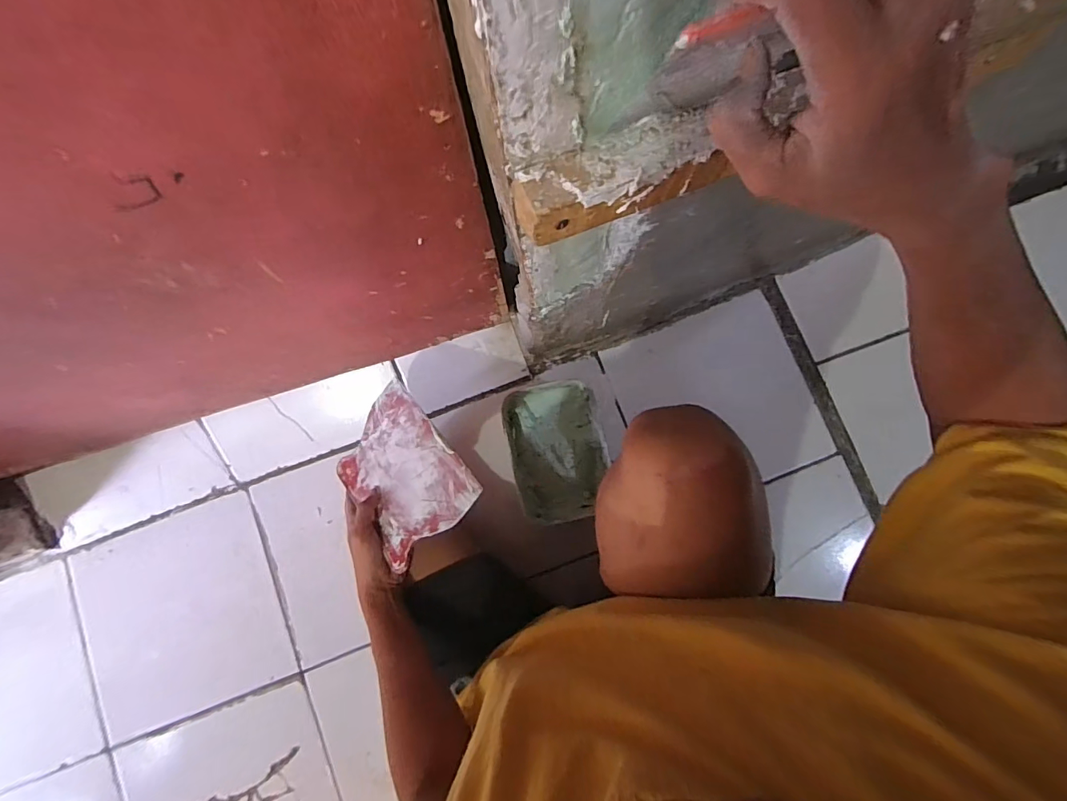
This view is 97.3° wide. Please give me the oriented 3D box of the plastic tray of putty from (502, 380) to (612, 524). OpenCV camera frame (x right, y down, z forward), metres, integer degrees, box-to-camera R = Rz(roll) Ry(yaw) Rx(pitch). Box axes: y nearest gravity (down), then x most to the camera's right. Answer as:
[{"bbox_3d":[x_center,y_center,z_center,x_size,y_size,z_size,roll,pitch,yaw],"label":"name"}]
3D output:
[{"bbox_3d":[0.038,0.076,0.709,0.138,0.077,0.195,-13,83,-1],"label":"plastic tray of putty"}]

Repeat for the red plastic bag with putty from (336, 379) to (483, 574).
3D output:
[{"bbox_3d":[-0.155,0.085,0.553,0.206,0.008,0.134,43,99,35],"label":"red plastic bag with putty"}]

